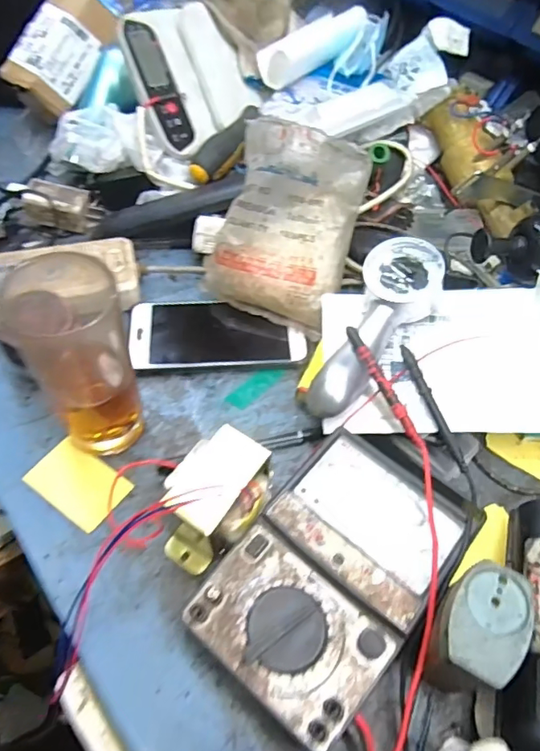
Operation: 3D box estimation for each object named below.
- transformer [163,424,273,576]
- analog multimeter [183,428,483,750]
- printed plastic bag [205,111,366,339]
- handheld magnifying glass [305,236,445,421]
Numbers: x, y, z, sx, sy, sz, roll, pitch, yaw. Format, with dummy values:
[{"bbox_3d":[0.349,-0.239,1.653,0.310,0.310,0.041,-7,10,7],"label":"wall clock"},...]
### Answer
[{"bbox_3d":[-0.036,0.083,0.354,0.062,0.063,0.081,31,59,18],"label":"transformer"},{"bbox_3d":[0.042,0.125,0.339,0.110,0.047,0.179,34,60,20],"label":"analog multimeter"},{"bbox_3d":[0.014,-0.126,0.452,0.111,0.156,0.032,16,13,-2],"label":"printed plastic bag"},{"bbox_3d":[0.080,-0.035,0.410,0.057,0.035,0.158,29,77,17],"label":"handheld magnifying glass"}]

